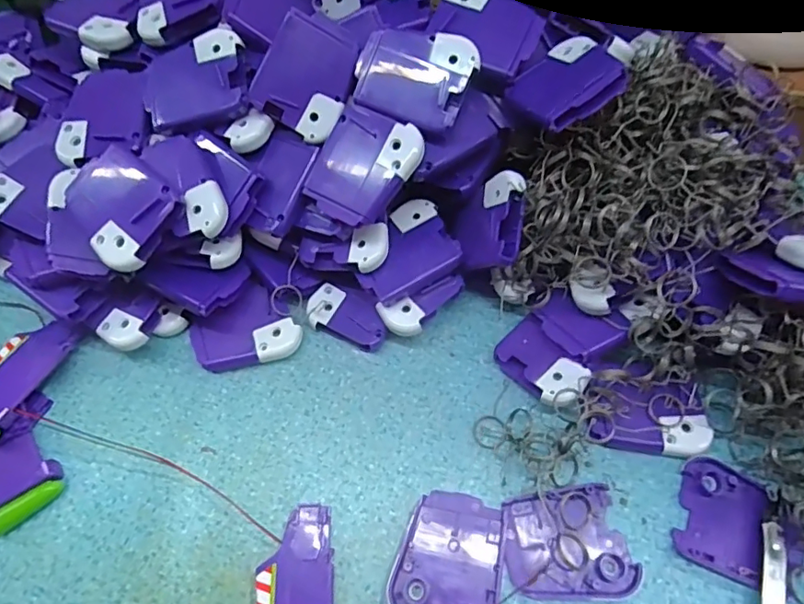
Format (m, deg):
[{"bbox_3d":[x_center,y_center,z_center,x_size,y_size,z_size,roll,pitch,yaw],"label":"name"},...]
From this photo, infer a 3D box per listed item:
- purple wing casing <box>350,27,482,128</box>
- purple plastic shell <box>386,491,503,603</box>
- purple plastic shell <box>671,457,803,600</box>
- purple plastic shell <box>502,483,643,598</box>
[{"bbox_3d":[0.006,-0.124,0.298,0.061,0.009,0.050,20,94,9],"label":"purple wing casing"},{"bbox_3d":[0.023,0.129,0.274,0.052,0.005,0.060,7,63,6],"label":"purple plastic shell"},{"bbox_3d":[0.171,0.112,0.271,0.057,0.009,0.052,19,65,12],"label":"purple plastic shell"},{"bbox_3d":[0.083,0.121,0.274,0.061,0.007,0.050,-2,63,2],"label":"purple plastic shell"}]

